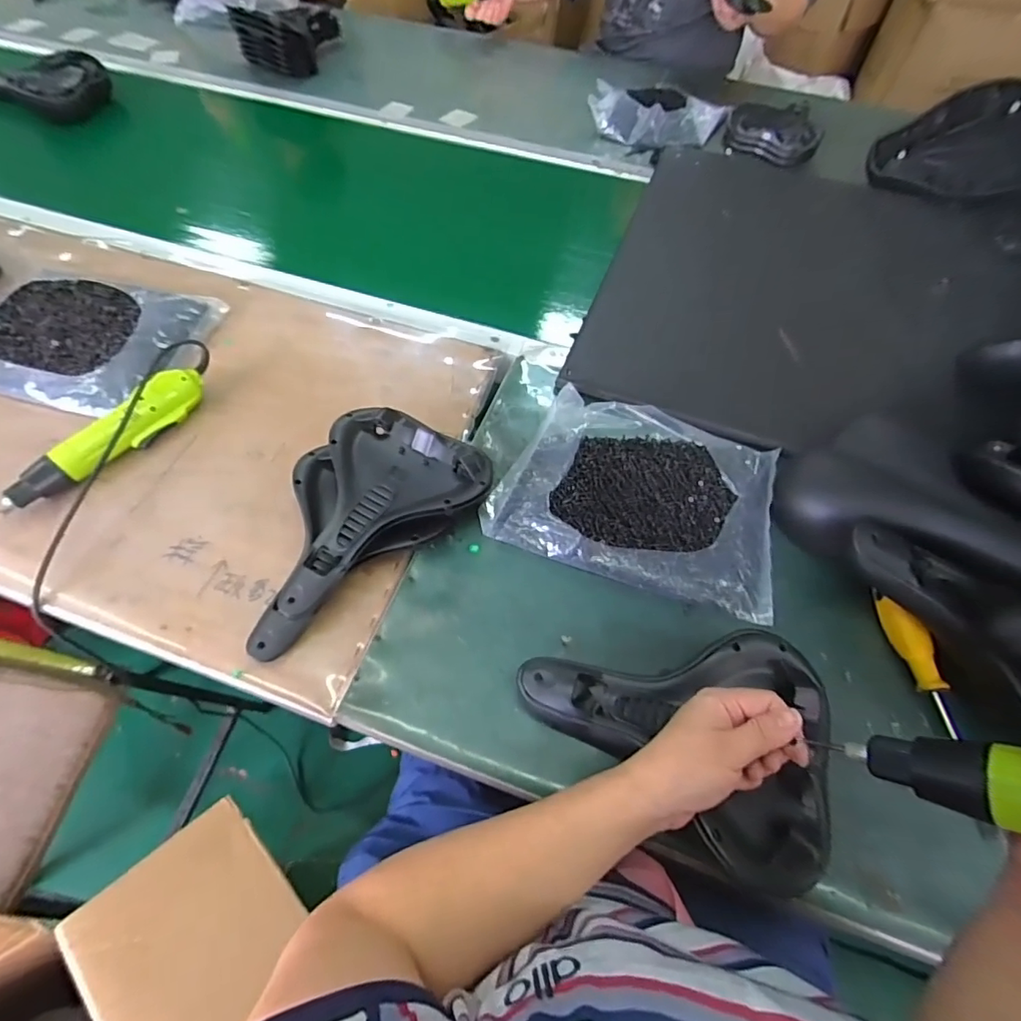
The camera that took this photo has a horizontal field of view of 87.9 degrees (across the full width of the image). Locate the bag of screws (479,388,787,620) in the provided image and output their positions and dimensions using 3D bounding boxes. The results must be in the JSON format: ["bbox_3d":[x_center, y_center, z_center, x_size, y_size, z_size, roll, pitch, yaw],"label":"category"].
[{"bbox_3d":[0.146,-0.024,0.596,0.303,0.040,0.224,19,60,8],"label":"bag of screws"}]

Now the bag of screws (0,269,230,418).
[{"bbox_3d":[-0.565,-0.233,0.696,0.289,0.030,0.214,12,59,4],"label":"bag of screws"}]

